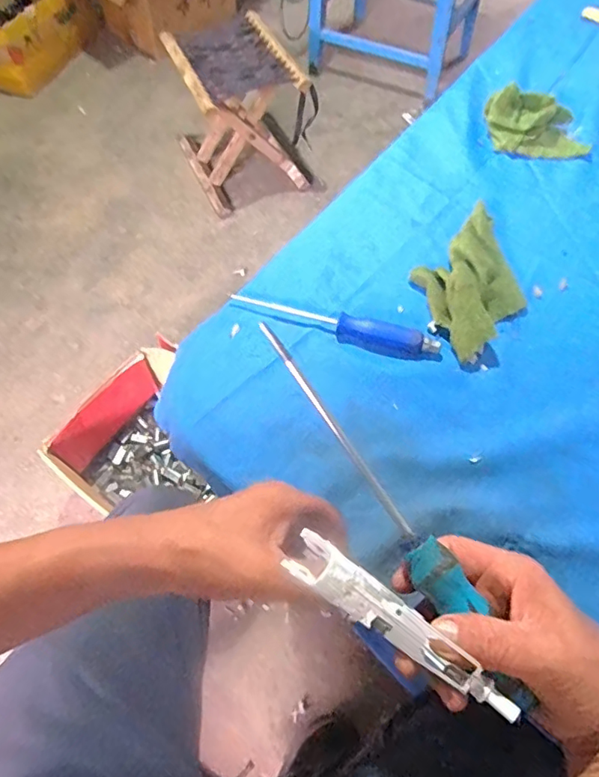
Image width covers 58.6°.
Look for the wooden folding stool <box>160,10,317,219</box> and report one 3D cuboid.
[{"bbox_3d":[-0.155,-0.754,1.422,0.329,0.304,0.382,-16,63,-10],"label":"wooden folding stool"}]

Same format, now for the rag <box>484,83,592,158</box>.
[{"bbox_3d":[0.264,-0.291,0.588,0.116,0.038,0.059,13,61,7],"label":"rag"}]

